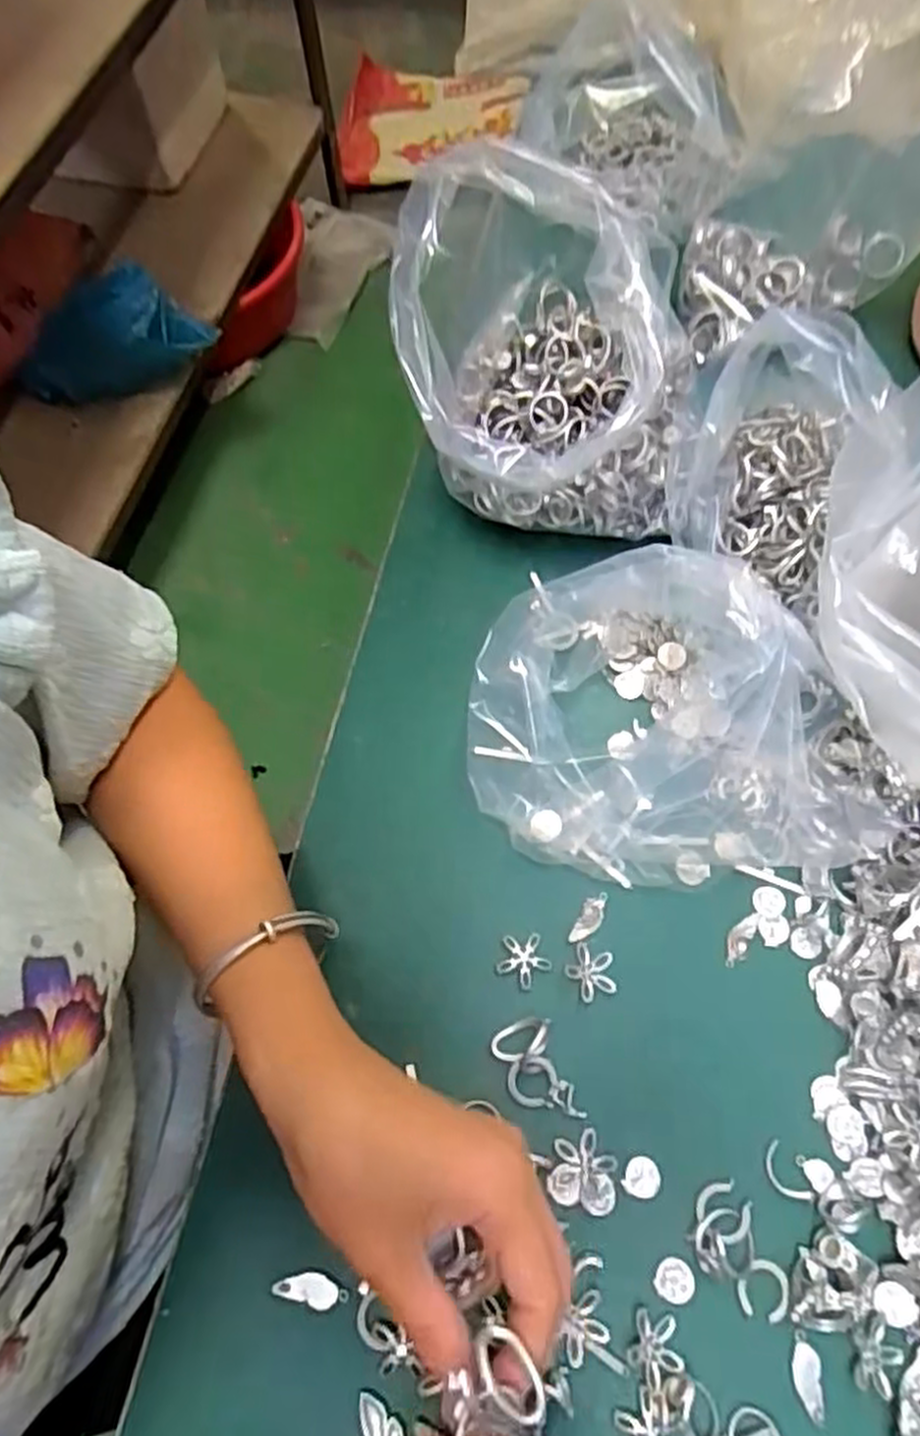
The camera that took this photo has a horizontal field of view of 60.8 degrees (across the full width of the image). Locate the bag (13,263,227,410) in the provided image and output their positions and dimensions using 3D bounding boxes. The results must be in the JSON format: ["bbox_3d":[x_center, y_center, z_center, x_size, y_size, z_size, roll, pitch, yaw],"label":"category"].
[{"bbox_3d":[-0.511,-0.548,1.130,0.275,0.135,0.097,-13,63,17],"label":"bag"}]

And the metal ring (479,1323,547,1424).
[{"bbox_3d":[0.015,0.198,0.235,0.014,0.006,0.026,-30,67,-12],"label":"metal ring"}]

